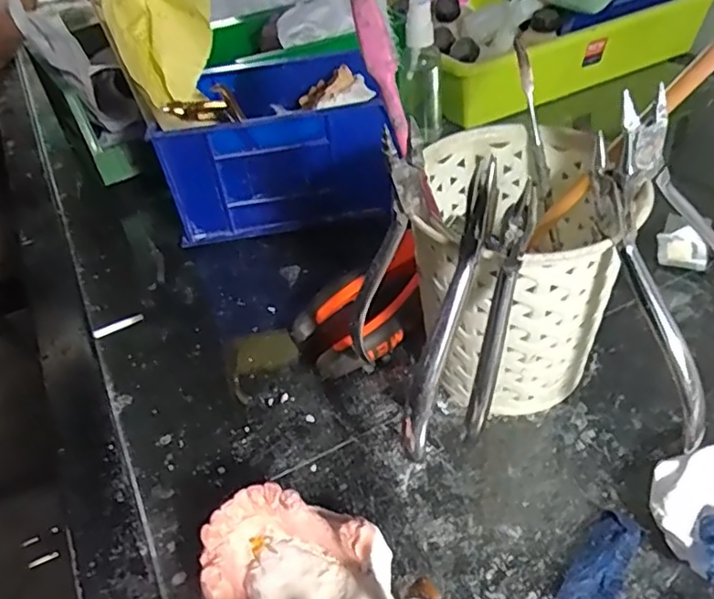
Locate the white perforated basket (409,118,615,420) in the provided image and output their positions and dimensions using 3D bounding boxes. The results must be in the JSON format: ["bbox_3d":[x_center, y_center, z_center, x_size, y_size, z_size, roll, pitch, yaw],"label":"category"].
[{"bbox_3d":[0.073,-0.008,0.300,0.081,0.111,0.103,-14,42,-6],"label":"white perforated basket"}]

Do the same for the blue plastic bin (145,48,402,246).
[{"bbox_3d":[-0.061,-0.113,0.457,0.137,0.090,0.113,-6,42,2],"label":"blue plastic bin"}]

